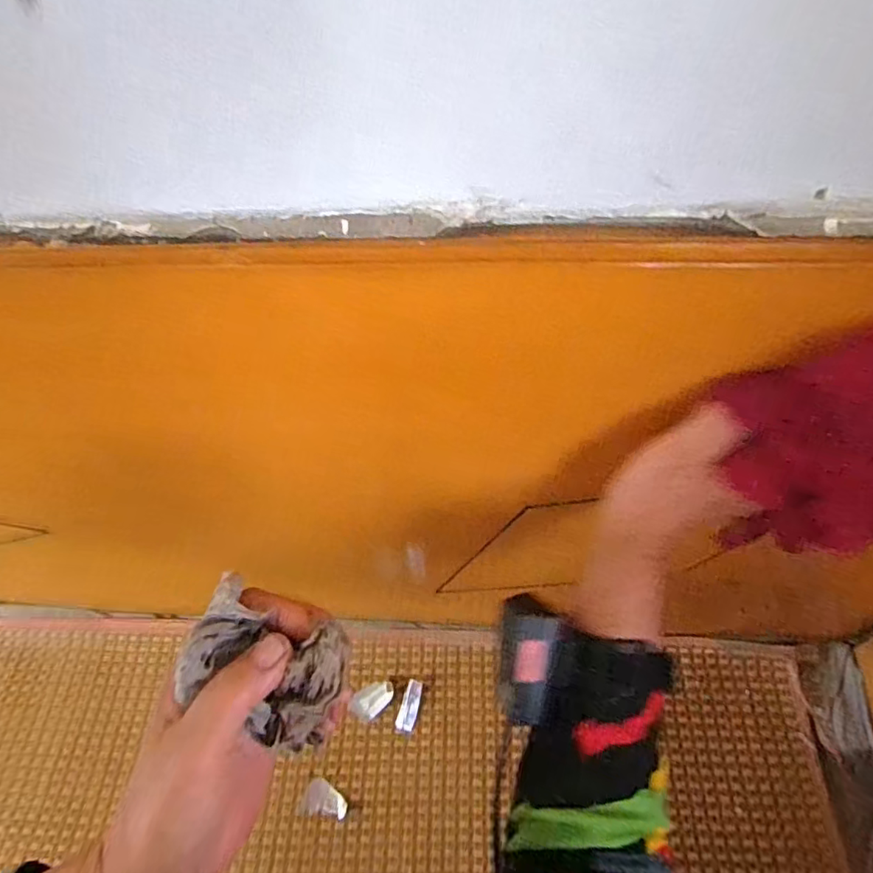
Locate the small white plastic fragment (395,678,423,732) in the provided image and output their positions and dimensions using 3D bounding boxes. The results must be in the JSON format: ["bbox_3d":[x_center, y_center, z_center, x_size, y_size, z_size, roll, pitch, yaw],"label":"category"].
[{"bbox_3d":[-0.029,0.308,0.658,0.021,0.005,0.052,15,59,12],"label":"small white plastic fragment"}]

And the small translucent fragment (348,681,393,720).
[{"bbox_3d":[-0.073,0.303,0.661,0.050,0.004,0.029,-28,60,-15],"label":"small translucent fragment"}]

